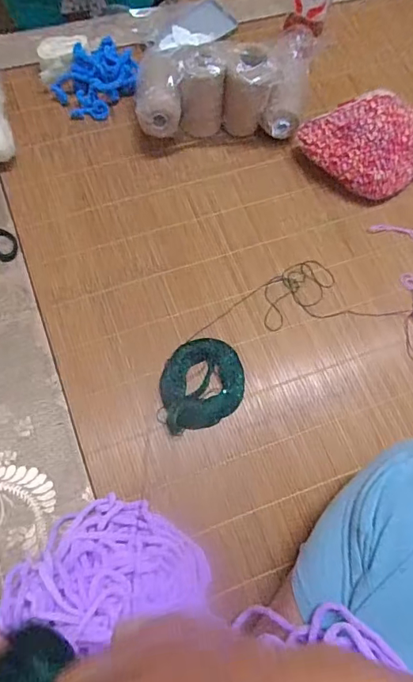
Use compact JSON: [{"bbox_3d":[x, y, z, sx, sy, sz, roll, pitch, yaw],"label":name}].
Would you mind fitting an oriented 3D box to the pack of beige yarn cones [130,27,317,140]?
[{"bbox_3d":[0.031,-0.324,0.611,0.237,0.111,0.089,-6,71,-4],"label":"pack of beige yarn cones"}]

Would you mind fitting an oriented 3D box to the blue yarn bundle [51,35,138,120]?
[{"bbox_3d":[-0.156,-0.375,0.661,0.086,0.040,0.119,43,75,12],"label":"blue yarn bundle"}]

